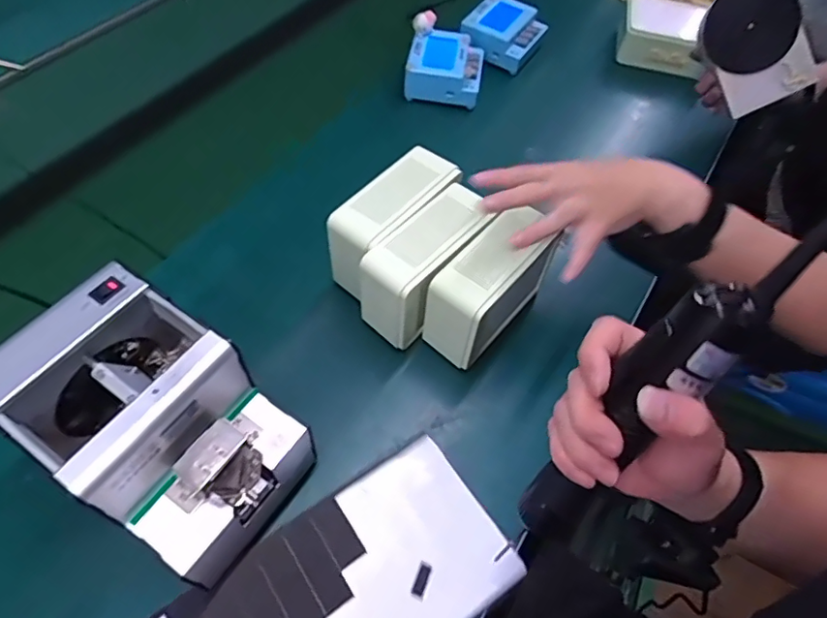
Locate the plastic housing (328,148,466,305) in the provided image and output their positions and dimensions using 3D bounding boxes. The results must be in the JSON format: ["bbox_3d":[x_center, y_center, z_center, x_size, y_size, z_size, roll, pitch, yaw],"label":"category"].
[{"bbox_3d":[-0.023,-0.086,0.542,0.058,0.087,0.135,34,59,21],"label":"plastic housing"}]

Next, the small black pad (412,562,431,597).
[{"bbox_3d":[0.006,0.210,0.424,0.009,0.004,0.025,20,59,10],"label":"small black pad"}]

